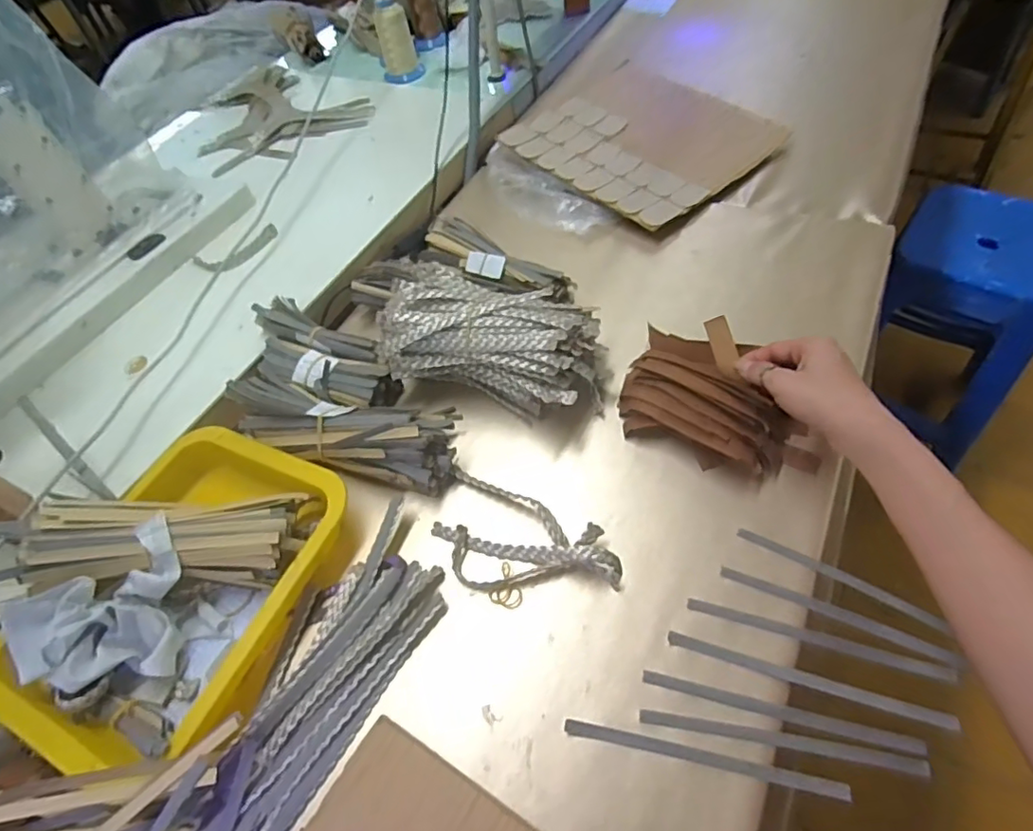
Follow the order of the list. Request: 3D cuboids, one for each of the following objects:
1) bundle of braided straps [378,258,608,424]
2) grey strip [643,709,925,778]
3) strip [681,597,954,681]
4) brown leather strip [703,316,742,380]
[{"bbox_3d":[-0.020,-0.078,0.551,0.201,0.091,0.117,10,56,15],"label":"bundle of braided straps"},{"bbox_3d":[0.169,0.210,0.374,0.170,0.008,0.010,6,59,12],"label":"grey strip"},{"bbox_3d":[0.211,0.158,0.408,0.172,0.010,0.010,13,58,14],"label":"strip"},{"bbox_3d":[0.181,-0.060,0.506,0.019,0.004,0.057,-23,67,31],"label":"brown leather strip"}]

